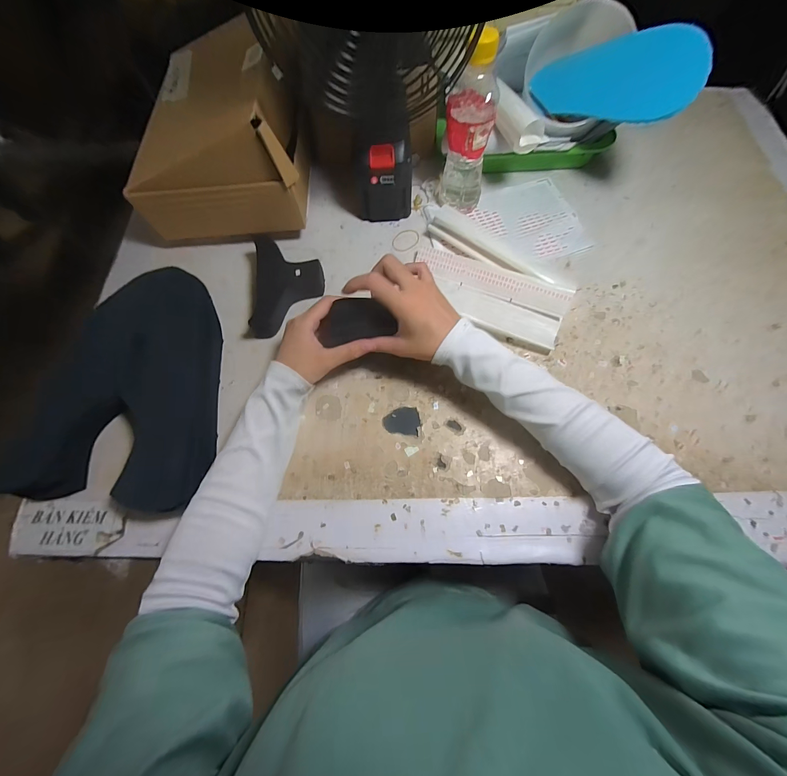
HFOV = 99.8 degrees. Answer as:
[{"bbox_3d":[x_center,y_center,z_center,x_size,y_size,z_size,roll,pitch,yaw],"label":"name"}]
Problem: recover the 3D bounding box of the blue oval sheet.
[{"bbox_3d":[0.268,-0.384,0.409,0.011,0.087,0.227,7,32,-40],"label":"blue oval sheet"}]

